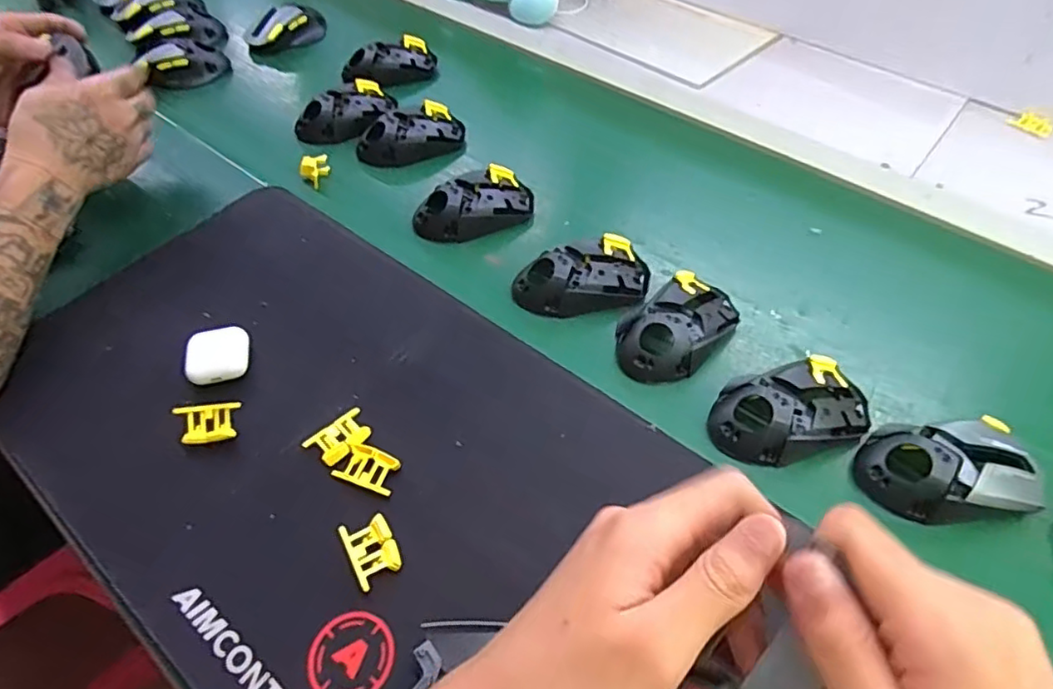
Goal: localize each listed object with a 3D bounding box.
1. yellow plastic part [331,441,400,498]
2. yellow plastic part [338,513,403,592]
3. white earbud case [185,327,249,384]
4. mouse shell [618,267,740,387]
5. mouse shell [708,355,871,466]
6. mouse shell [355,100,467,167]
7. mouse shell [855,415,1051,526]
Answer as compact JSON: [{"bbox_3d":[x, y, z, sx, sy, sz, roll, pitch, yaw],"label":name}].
[{"bbox_3d":[-0.107,0.082,0.406,0.041,0.006,0.026,20,55,12],"label":"yellow plastic part"},{"bbox_3d":[-0.095,0.127,0.373,0.028,0.008,0.040,-24,58,-19],"label":"yellow plastic part"},{"bbox_3d":[-0.236,0.011,0.462,0.041,0.024,0.040,-10,54,-10],"label":"white earbud case"},{"bbox_3d":[0.119,-0.019,0.486,0.071,0.032,0.117,37,60,23],"label":"mouse shell"},{"bbox_3d":[0.190,0.045,0.434,0.116,0.037,0.066,-10,54,-10],"label":"mouse shell"},{"bbox_3d":[-0.125,-0.228,0.660,0.117,0.041,0.061,-26,58,-20],"label":"mouse shell"},{"bbox_3d":[0.287,0.084,0.406,0.119,0.040,0.069,1,53,-1],"label":"mouse shell"}]

